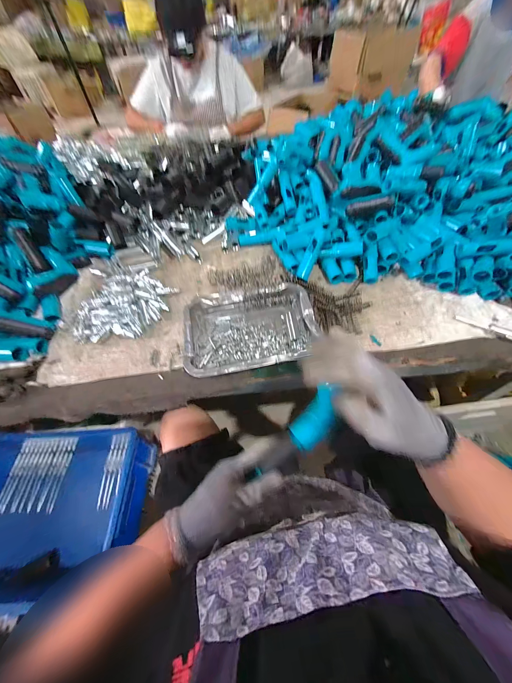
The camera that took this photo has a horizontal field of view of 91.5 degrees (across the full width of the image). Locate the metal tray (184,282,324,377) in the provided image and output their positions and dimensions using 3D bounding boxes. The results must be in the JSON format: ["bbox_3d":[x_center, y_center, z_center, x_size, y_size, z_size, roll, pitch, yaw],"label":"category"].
[{"bbox_3d":[-0.010,-0.030,0.489,0.249,0.025,0.181,-10,56,-3],"label":"metal tray"}]

